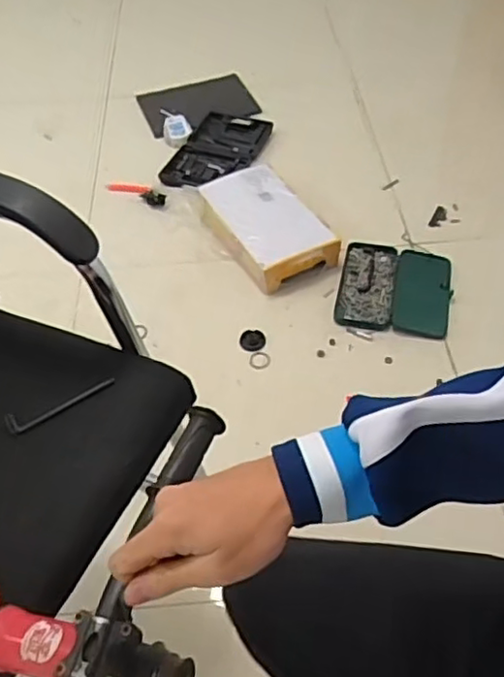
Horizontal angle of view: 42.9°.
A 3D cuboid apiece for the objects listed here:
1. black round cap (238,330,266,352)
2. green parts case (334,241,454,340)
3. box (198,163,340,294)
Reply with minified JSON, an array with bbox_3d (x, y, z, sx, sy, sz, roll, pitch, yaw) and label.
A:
[{"bbox_3d":[0.001,0.005,1.384,0.056,0.009,0.056,-1,49,2],"label":"black round cap"},{"bbox_3d":[0.322,-0.119,1.446,0.243,0.024,0.264,9,50,11],"label":"green parts case"},{"bbox_3d":[0.034,-0.280,1.556,0.216,0.081,0.370,-28,54,-20],"label":"box"}]

